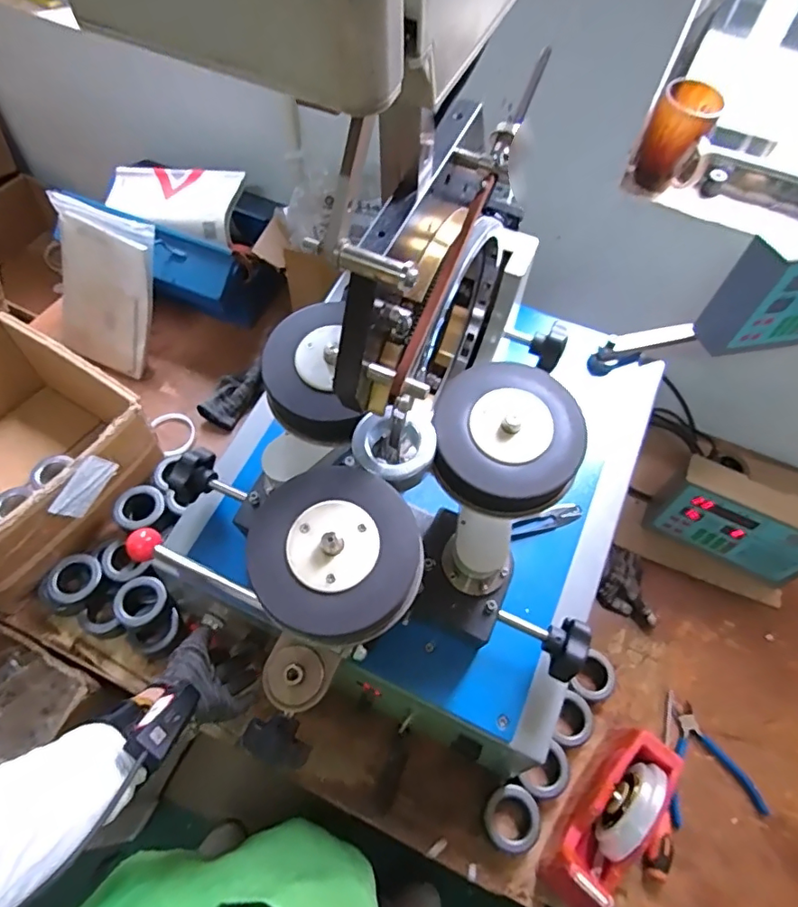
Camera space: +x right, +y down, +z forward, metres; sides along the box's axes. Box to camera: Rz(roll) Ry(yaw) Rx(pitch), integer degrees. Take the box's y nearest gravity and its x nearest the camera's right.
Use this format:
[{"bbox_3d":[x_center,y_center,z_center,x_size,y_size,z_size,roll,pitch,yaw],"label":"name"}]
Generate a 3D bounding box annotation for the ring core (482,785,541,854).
[{"bbox_3d":[0.139,0.450,0.660,0.066,0.025,0.069,-15,60,-13],"label":"ring core"}]

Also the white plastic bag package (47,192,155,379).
[{"bbox_3d":[-0.531,-0.292,0.956,0.171,0.272,0.032,20,29,-1],"label":"white plastic bag package"}]

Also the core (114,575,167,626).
[{"bbox_3d":[-0.356,0.203,0.739,0.065,0.016,0.063,2,58,-3],"label":"core"}]

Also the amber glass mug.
[{"bbox_3d":[0.390,-0.439,0.758,0.085,0.122,0.075,25,59,11],"label":"amber glass mug"}]

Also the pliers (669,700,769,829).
[{"bbox_3d":[0.398,0.434,0.716,0.128,0.019,0.142,-25,63,-19],"label":"pliers"}]

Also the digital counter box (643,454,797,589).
[{"bbox_3d":[0.533,0.105,0.841,0.227,0.148,0.077,27,60,12],"label":"digital counter box"}]

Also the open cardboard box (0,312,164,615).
[{"bbox_3d":[-0.588,0.004,0.810,0.327,0.194,0.336,31,61,14],"label":"open cardboard box"}]

